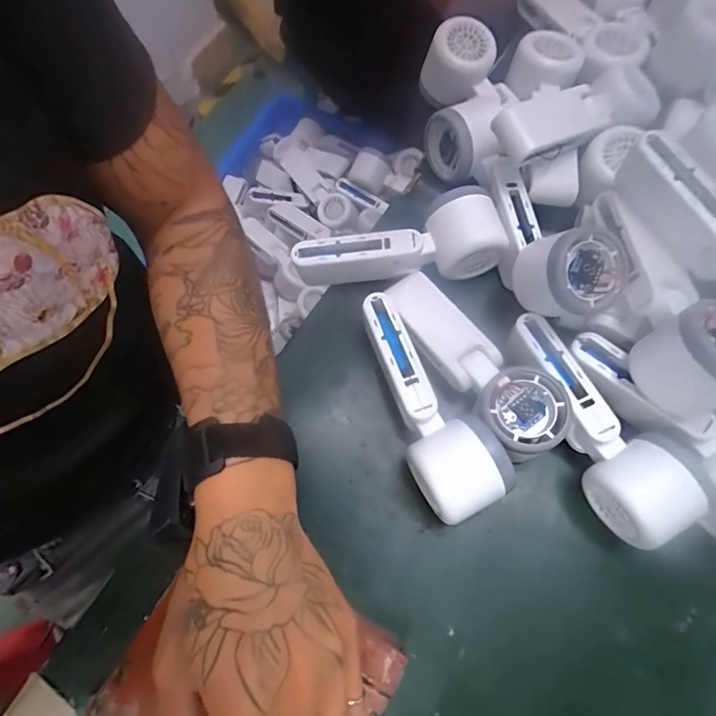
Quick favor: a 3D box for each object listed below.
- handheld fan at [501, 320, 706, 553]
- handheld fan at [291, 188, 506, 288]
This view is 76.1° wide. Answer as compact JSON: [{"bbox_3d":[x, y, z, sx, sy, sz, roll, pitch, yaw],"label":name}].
[{"bbox_3d":[0.159,0.044,0.320,0.060,0.054,0.165,-31,73,-9],"label":"handheld fan"},{"bbox_3d":[0.030,-0.090,0.363,0.165,0.048,0.050,-7,71,-1],"label":"handheld fan"}]

